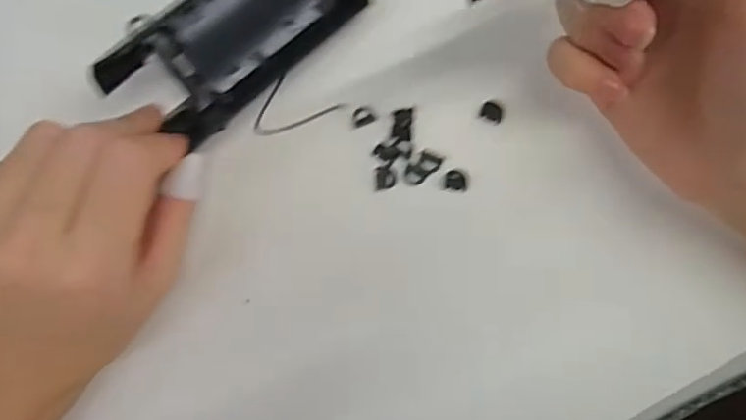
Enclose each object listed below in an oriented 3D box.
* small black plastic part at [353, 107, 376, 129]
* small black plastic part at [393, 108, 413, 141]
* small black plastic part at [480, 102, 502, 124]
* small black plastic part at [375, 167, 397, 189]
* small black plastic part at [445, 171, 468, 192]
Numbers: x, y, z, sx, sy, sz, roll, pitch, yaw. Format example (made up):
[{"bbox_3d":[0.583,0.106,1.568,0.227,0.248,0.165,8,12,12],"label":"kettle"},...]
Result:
[{"bbox_3d":[-0.004,-0.041,0.242,0.010,0.004,0.008,-26,84,-5],"label":"small black plastic part"},{"bbox_3d":[0.013,-0.038,0.242,0.008,0.004,0.013,4,83,-1],"label":"small black plastic part"},{"bbox_3d":[0.053,-0.044,0.242,0.009,0.004,0.007,21,83,1],"label":"small black plastic part"},{"bbox_3d":[0.006,-0.014,0.240,0.009,0.004,0.010,1,83,-2],"label":"small black plastic part"},{"bbox_3d":[0.036,-0.013,0.240,0.009,0.004,0.009,5,83,-1],"label":"small black plastic part"}]

